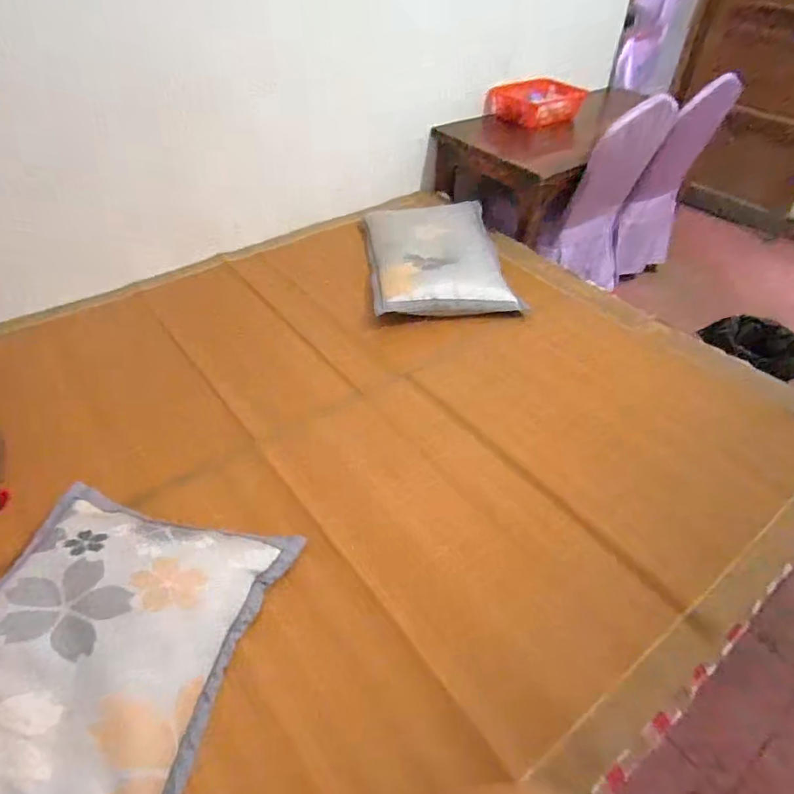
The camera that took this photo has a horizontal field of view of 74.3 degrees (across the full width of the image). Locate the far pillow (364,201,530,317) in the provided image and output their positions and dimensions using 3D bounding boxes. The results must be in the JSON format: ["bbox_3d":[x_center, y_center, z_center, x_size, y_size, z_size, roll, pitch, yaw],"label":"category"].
[{"bbox_3d":[0.135,-0.477,1.811,0.458,0.119,0.593,-4,44,-5],"label":"far pillow"}]

